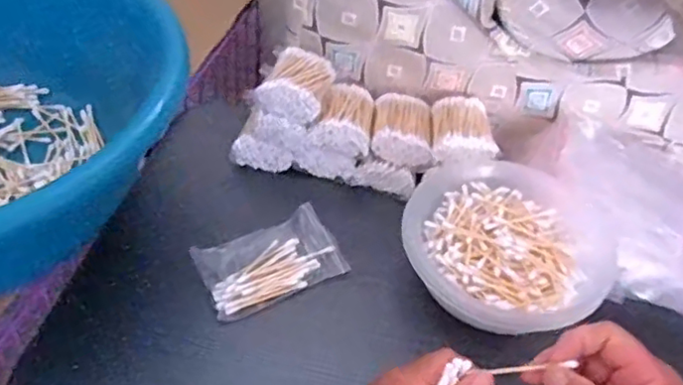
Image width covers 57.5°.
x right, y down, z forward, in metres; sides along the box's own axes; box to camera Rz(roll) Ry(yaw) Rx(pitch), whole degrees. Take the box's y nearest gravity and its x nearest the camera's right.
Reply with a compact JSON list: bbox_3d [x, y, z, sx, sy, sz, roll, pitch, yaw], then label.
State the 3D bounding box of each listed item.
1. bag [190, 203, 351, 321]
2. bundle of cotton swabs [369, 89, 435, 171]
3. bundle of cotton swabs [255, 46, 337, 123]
[{"bbox_3d":[-0.061,0.059,0.539,0.115,0.023,0.069,-20,52,-24],"label":"bag"},{"bbox_3d":[0.062,-0.065,0.617,0.059,0.031,0.079,9,46,1],"label":"bundle of cotton swabs"},{"bbox_3d":[-0.042,-0.103,0.593,0.058,0.040,0.071,14,46,7],"label":"bundle of cotton swabs"}]

